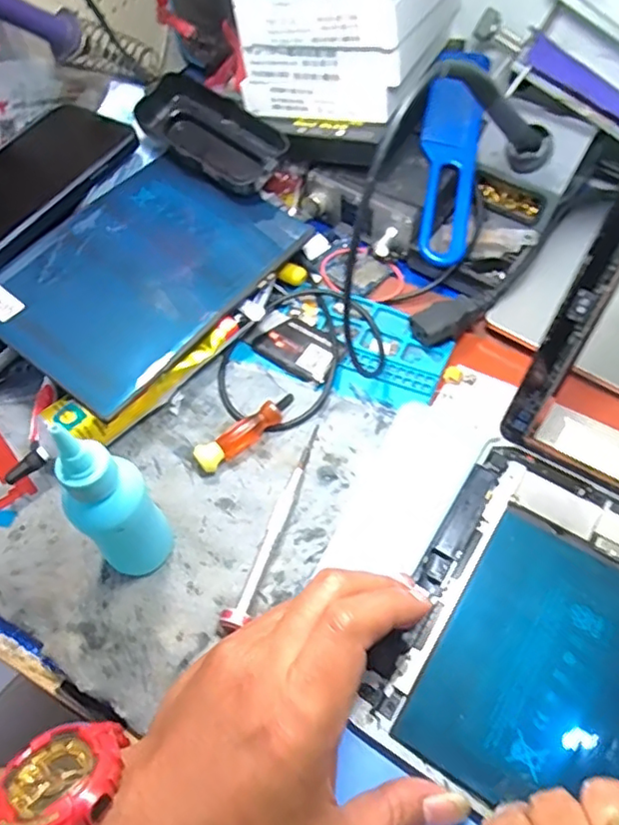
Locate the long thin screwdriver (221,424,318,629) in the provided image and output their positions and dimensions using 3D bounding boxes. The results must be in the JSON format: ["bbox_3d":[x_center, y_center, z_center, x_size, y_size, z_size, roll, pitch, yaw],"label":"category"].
[{"bbox_3d":[-0.016,0.056,0.318,0.010,0.014,0.120,19,62,13],"label":"long thin screwdriver"}]

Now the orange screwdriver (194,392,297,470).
[{"bbox_3d":[-0.037,0.011,0.347,0.066,0.015,0.014,-38,65,-19],"label":"orange screwdriver"}]

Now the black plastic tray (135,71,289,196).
[{"bbox_3d":[-0.065,-0.191,0.419,0.109,0.040,0.061,35,66,20],"label":"black plastic tray"}]

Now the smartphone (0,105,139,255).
[{"bbox_3d":[-0.188,-0.154,0.396,0.086,0.016,0.168,27,63,28],"label":"smartphone"}]

